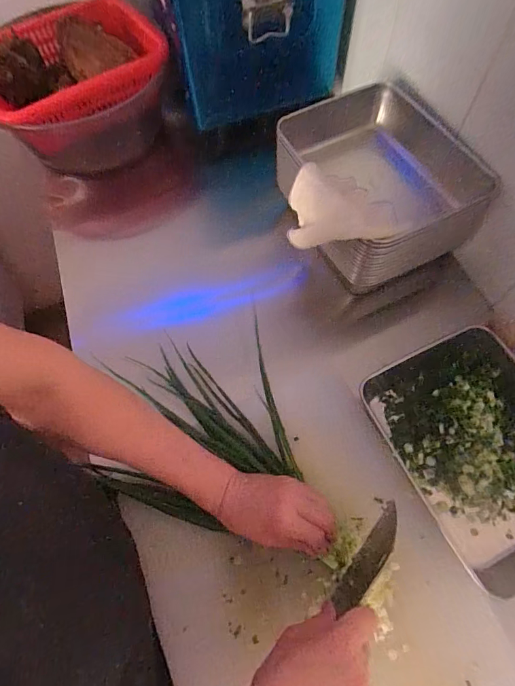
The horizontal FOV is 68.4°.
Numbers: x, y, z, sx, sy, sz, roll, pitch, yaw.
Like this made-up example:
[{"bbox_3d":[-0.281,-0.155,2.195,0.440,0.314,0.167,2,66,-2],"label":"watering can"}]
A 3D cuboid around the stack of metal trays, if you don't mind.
[{"bbox_3d":[0.176,-0.227,0.542,0.235,0.107,0.256,-21,66,-7],"label":"stack of metal trays"}]

